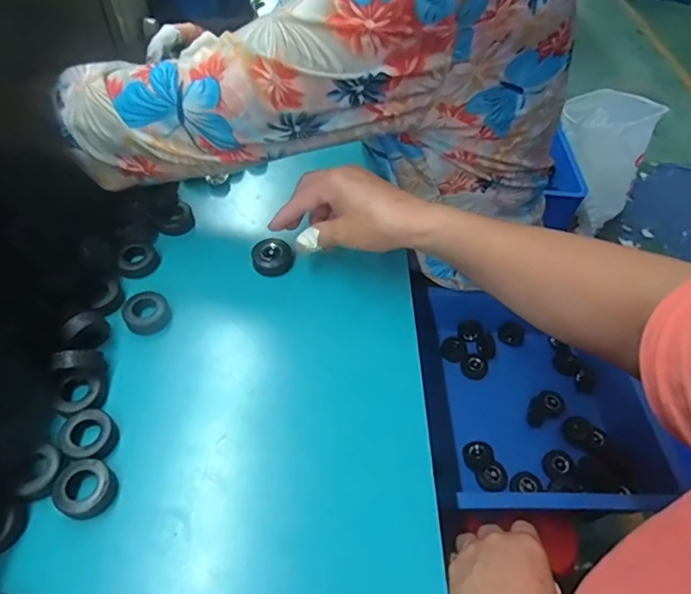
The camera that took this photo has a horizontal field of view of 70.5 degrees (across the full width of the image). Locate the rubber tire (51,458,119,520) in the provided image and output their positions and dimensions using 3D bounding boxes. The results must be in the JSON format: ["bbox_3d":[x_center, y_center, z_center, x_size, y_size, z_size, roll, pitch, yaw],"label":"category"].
[{"bbox_3d":[-0.176,0.129,0.331,0.035,0.016,0.036,3,50,-4],"label":"rubber tire"}]

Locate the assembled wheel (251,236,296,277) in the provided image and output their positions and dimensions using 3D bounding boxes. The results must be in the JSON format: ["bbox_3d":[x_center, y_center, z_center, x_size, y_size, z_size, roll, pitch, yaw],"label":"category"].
[{"bbox_3d":[-0.069,-0.039,0.467,0.040,0.018,0.033,-4,50,-10],"label":"assembled wheel"}]

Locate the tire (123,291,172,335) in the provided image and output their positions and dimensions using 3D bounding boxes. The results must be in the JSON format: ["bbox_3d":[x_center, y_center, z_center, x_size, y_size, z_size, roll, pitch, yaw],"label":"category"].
[{"bbox_3d":[-0.172,0.012,0.419,0.037,0.014,0.041,-31,59,-28],"label":"tire"}]

